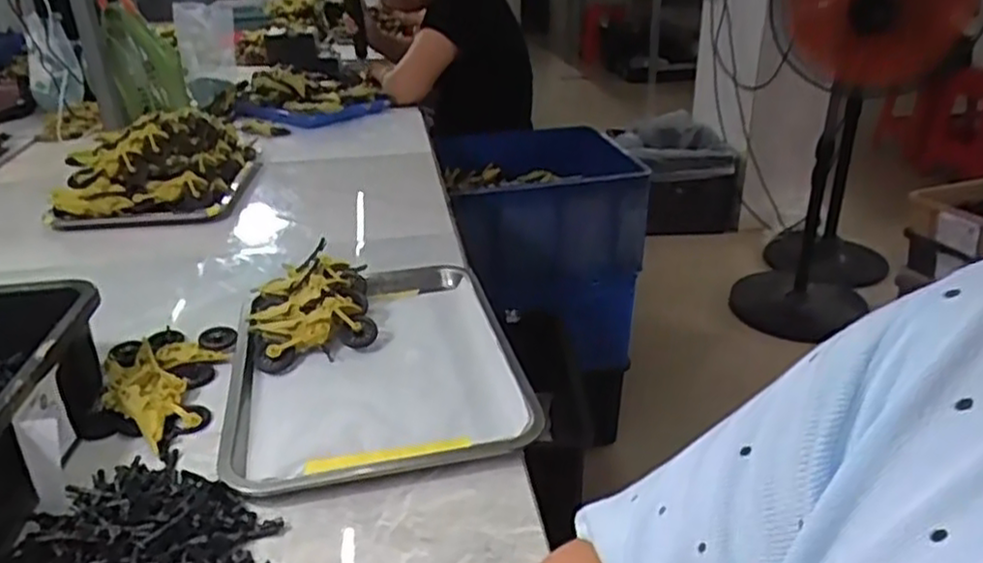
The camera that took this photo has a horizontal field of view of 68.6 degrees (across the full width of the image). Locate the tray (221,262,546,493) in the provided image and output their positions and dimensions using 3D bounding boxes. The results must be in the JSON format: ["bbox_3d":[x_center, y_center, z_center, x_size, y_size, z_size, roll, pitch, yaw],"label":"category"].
[{"bbox_3d":[-0.121,0.071,0.715,0.259,0.024,0.356,-7,26,-11],"label":"tray"}]

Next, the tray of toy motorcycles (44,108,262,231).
[{"bbox_3d":[-0.540,-0.197,1.173,0.249,0.125,0.315,-4,26,-5],"label":"tray of toy motorcycles"}]

